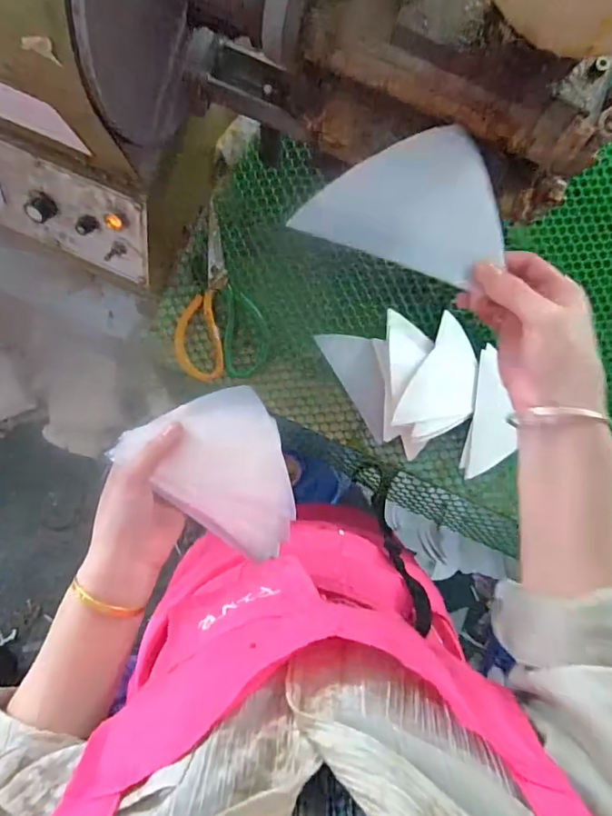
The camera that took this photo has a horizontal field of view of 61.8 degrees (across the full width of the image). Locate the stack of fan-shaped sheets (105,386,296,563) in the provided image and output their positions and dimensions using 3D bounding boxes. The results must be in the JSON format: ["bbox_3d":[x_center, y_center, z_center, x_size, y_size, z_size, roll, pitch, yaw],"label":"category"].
[{"bbox_3d":[-0.059,0.042,0.394,0.143,0.008,0.098,40,82,-13],"label":"stack of fan-shaped sheets"}]

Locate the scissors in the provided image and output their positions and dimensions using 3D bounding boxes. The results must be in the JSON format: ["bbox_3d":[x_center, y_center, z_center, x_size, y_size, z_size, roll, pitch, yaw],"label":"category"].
[{"bbox_3d":[-0.109,-0.152,0.576,0.101,0.020,0.240,-9,91,-2],"label":"scissors"}]

